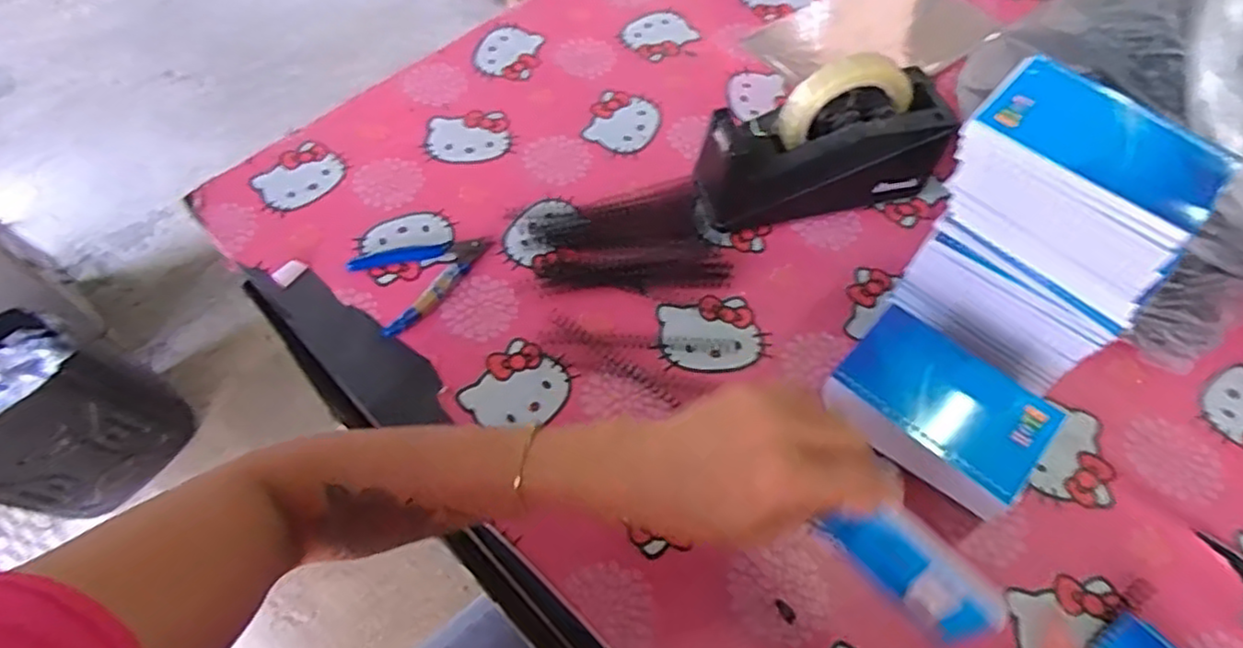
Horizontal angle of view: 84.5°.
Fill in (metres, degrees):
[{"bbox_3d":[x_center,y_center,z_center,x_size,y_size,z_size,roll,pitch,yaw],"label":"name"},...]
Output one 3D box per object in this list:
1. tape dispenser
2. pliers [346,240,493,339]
[{"bbox_3d":[0.169,-0.154,0.583,0.203,0.124,0.070,-11,60,-6],"label":"tape dispenser"},{"bbox_3d":[-0.177,-0.049,0.581,0.087,0.010,0.114,36,66,20],"label":"pliers"}]

